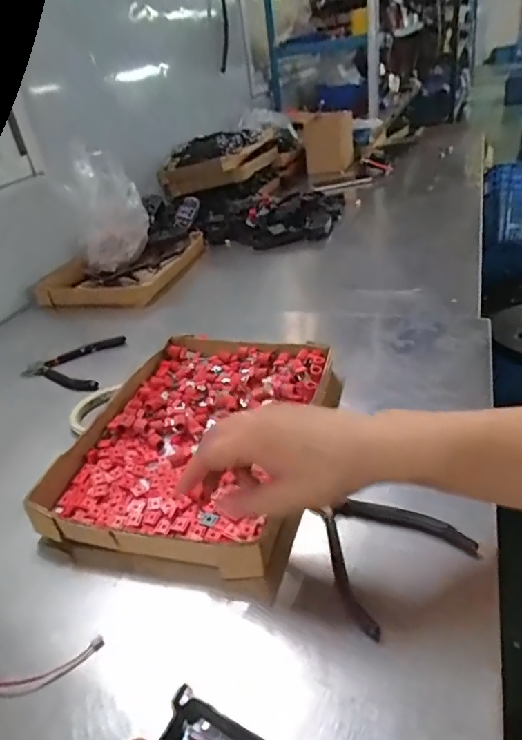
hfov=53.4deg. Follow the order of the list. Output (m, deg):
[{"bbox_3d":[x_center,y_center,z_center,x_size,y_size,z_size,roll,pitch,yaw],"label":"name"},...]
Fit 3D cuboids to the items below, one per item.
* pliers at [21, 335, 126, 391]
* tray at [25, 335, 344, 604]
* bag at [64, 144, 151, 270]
[{"bbox_3d":[-0.279,-0.006,0.756,0.131,0.017,0.131,-3,32,8],"label":"pliers"},{"bbox_3d":[-0.058,0.062,0.556,0.264,0.040,0.326,5,34,20],"label":"tray"},{"bbox_3d":[-0.300,-0.321,1.029,0.139,0.204,0.091,-17,33,-14],"label":"bag"}]

